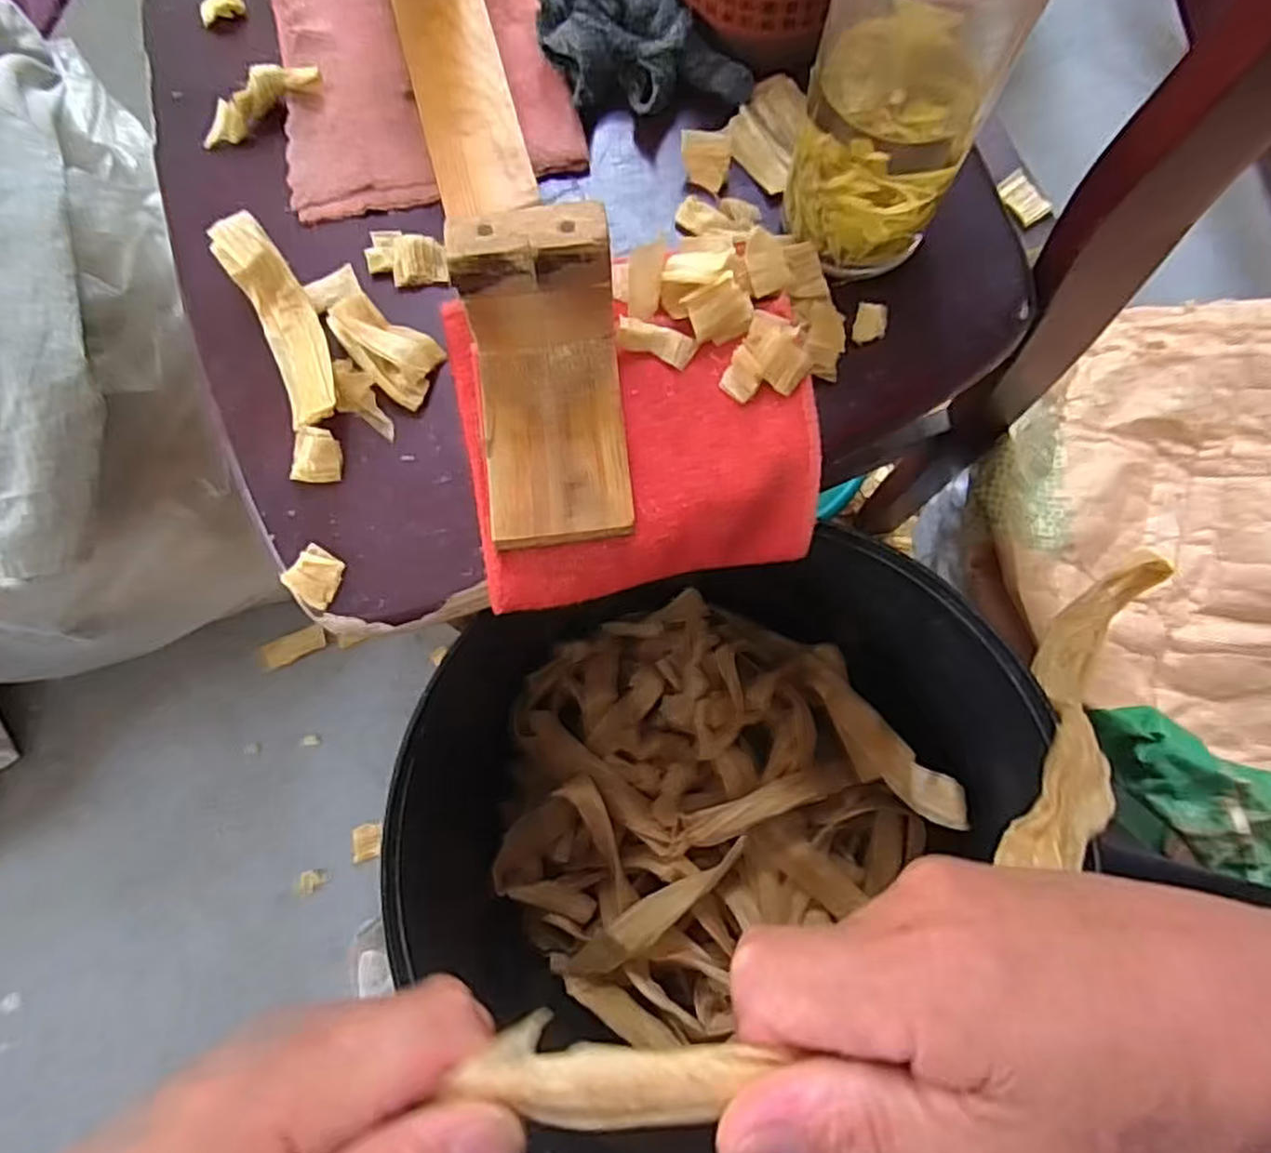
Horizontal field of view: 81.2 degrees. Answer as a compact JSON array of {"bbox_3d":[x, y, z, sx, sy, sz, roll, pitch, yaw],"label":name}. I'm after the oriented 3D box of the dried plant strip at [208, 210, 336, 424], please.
[{"bbox_3d":[-0.163,-0.118,0.341,0.028,0.019,0.105,-27,78,-4],"label":"dried plant strip"}]

